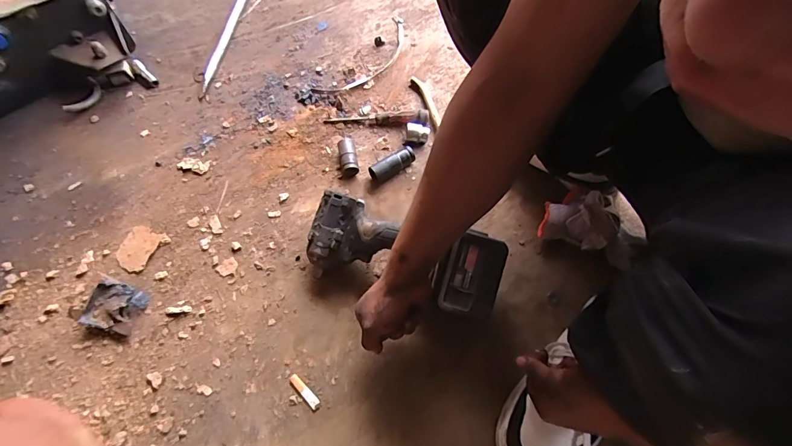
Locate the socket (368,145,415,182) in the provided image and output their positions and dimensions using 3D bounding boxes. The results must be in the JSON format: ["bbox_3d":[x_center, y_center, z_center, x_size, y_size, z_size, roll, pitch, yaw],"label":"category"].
[{"bbox_3d":[-0.005,-0.099,0.672,0.083,0.029,0.025,-30,68,-15],"label":"socket"}]

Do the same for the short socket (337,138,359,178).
[{"bbox_3d":[-0.084,-0.113,0.676,0.029,0.029,0.065,-11,64,-6],"label":"short socket"}]

